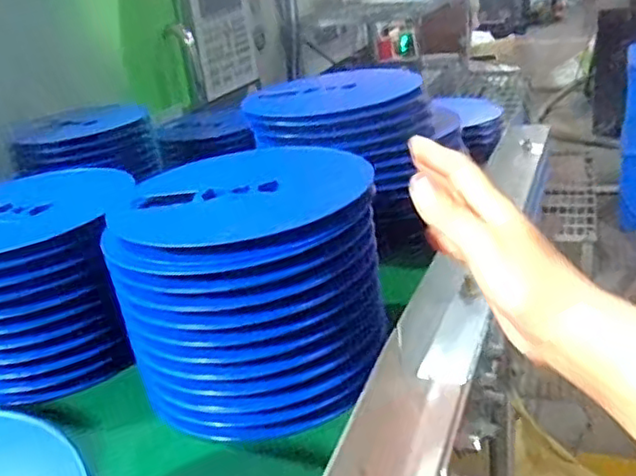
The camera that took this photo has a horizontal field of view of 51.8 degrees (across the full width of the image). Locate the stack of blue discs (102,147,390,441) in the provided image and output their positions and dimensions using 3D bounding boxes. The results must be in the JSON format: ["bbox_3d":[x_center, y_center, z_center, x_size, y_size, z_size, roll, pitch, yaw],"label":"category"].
[{"bbox_3d":[-0.043,0.028,0.449,0.165,0.134,0.149,-7,24,-1],"label":"stack of blue discs"}]

